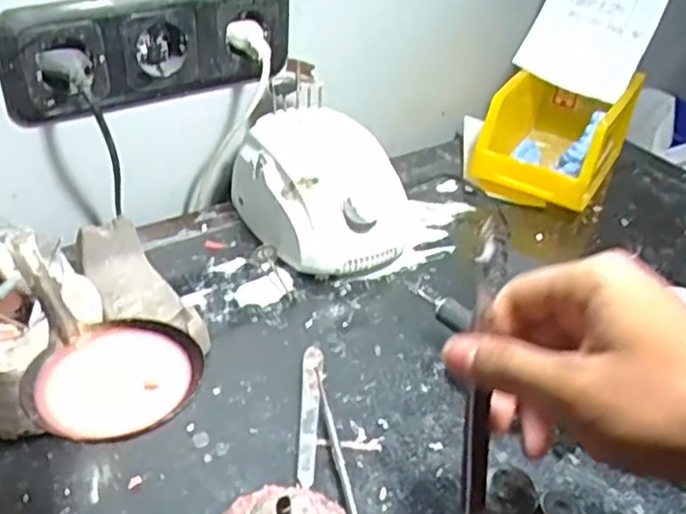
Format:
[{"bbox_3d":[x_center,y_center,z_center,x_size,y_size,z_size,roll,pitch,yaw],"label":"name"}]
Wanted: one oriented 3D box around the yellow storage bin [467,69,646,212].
[{"bbox_3d":[0.202,-0.113,0.672,0.104,0.092,0.172,24,40,23],"label":"yellow storage bin"}]

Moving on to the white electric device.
[{"bbox_3d":[-0.012,-0.053,0.564,0.111,0.083,0.140,-15,41,-26],"label":"white electric device"}]

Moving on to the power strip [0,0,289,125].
[{"bbox_3d":[-0.137,-0.156,0.522,0.216,0.081,0.033,-21,44,-32],"label":"power strip"}]

